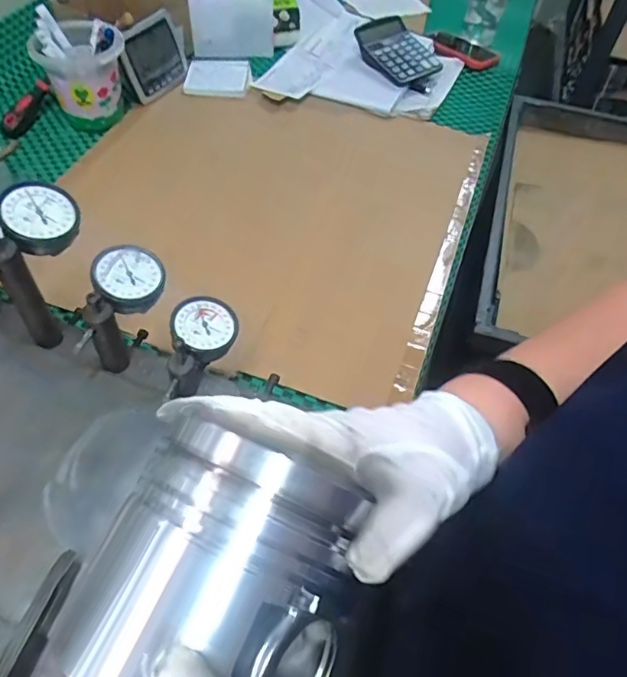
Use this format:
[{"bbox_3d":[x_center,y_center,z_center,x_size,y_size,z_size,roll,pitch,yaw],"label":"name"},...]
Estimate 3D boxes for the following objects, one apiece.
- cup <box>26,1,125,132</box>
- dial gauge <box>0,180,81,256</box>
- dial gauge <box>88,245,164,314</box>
[{"bbox_3d":[-0.365,-0.423,0.847,0.134,0.137,0.120,-17,55,-17],"label":"cup"},{"bbox_3d":[-0.207,-0.088,0.398,0.053,0.025,0.054,30,55,-8],"label":"dial gauge"},{"bbox_3d":[-0.146,-0.049,0.419,0.051,0.019,0.058,-19,56,-18],"label":"dial gauge"}]

